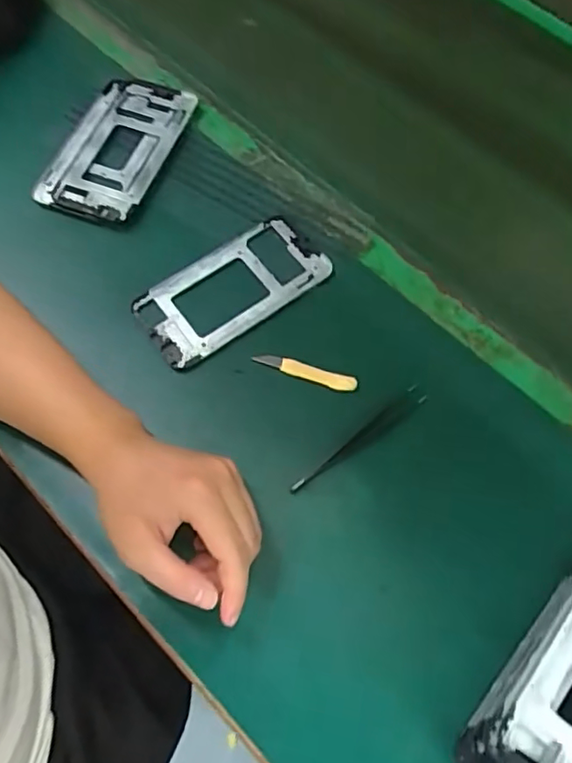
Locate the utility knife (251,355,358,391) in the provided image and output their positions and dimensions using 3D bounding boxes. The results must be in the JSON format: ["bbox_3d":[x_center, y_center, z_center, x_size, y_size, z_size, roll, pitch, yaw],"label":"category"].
[{"bbox_3d":[0.015,-0.008,0.439,0.080,0.006,0.011,18,68,5],"label":"utility knife"}]

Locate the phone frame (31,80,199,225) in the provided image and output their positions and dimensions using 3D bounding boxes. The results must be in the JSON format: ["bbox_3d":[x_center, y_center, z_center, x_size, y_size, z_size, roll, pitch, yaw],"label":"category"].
[{"bbox_3d":[-0.151,-0.210,0.511,0.096,0.017,0.151,17,68,5],"label":"phone frame"}]

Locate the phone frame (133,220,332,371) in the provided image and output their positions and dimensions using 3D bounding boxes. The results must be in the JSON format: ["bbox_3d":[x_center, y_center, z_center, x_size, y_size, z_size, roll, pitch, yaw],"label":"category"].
[{"bbox_3d":[-0.043,-0.074,0.463,0.150,0.008,0.072,-35,73,-15],"label":"phone frame"}]

